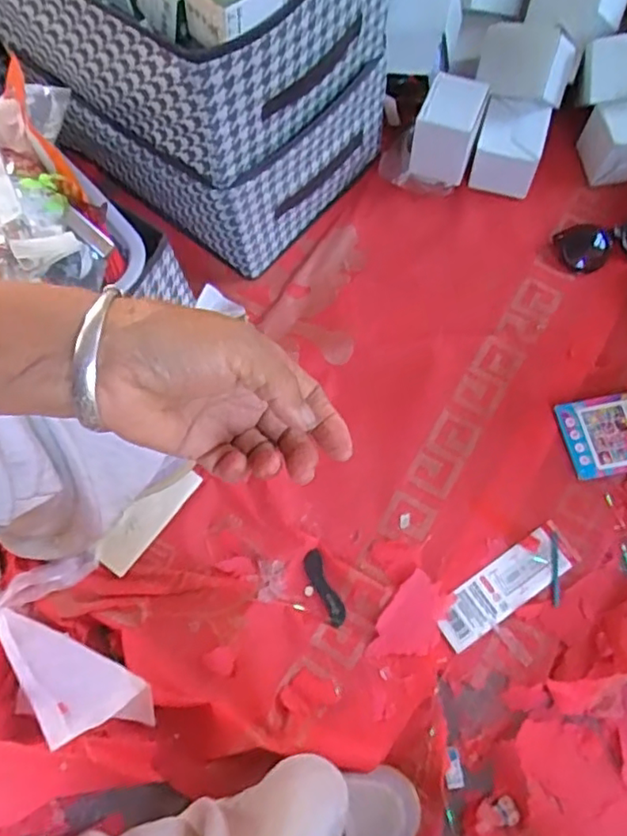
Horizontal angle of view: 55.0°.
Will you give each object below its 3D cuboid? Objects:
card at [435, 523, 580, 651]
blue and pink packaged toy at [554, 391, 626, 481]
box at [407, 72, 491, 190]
[{"bbox_3d":[0.207,0.180,0.648,0.169,0.004,0.052,-33,70,-9],"label":"card"},{"bbox_3d":[0.339,0.019,0.697,0.097,0.006,0.093,-10,68,-1],"label":"blue and pink packaged toy"},{"bbox_3d":[0.178,-0.376,0.799,0.080,0.114,0.083,21,71,11],"label":"box"}]

